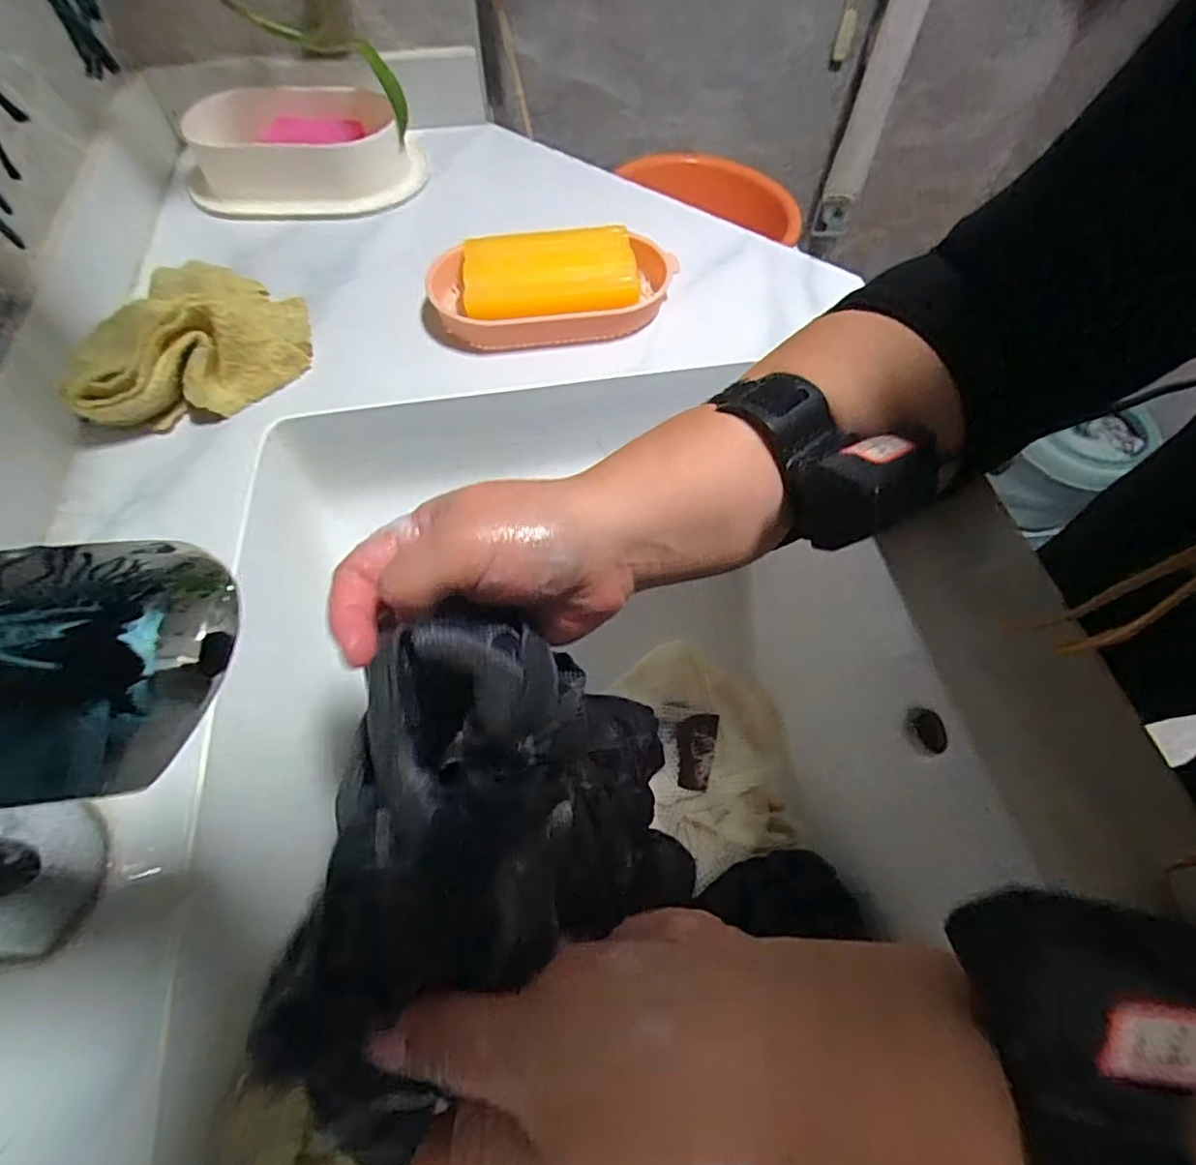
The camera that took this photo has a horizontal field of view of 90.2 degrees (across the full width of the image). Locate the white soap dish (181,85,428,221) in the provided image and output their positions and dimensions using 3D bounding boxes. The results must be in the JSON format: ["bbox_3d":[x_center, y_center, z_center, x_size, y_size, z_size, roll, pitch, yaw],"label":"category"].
[{"bbox_3d":[-0.225,-0.323,0.451,0.168,0.046,0.115,-23,63,-13],"label":"white soap dish"}]

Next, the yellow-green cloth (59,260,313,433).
[{"bbox_3d":[-0.239,-0.146,0.348,0.126,0.045,0.101,-32,65,-18],"label":"yellow-green cloth"}]

